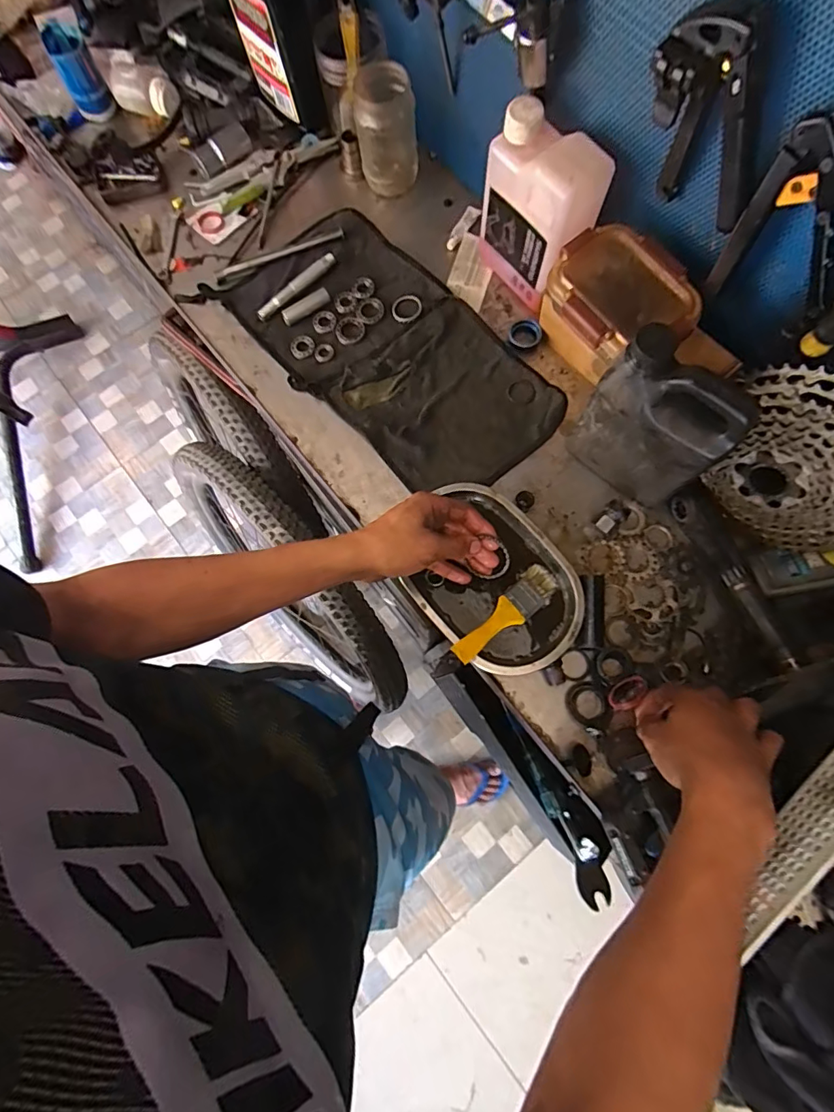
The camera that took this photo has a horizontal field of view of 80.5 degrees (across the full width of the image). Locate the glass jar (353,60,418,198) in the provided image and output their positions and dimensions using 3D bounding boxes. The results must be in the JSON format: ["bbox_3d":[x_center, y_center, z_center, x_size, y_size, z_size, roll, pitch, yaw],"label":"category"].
[{"bbox_3d":[-0.040,-0.553,0.643,0.074,0.122,0.073,0,76,1],"label":"glass jar"}]

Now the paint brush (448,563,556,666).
[{"bbox_3d":[0.096,0.063,0.528,0.139,0.018,0.040,-40,79,-8],"label":"paint brush"}]

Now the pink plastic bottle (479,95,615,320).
[{"bbox_3d":[0.138,-0.380,0.565,0.066,0.181,0.135,-33,78,-7],"label":"pink plastic bottle"}]

